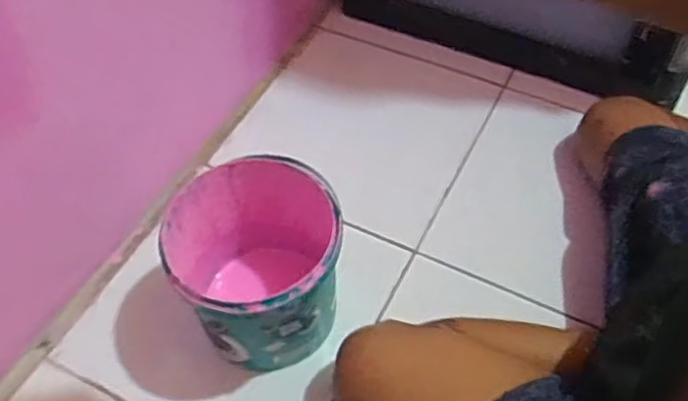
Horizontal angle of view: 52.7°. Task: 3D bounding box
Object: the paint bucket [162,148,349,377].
[{"bbox_3d":[-0.086,0.072,0.691,0.143,0.162,0.161,-24,57,-14],"label":"paint bucket"}]

